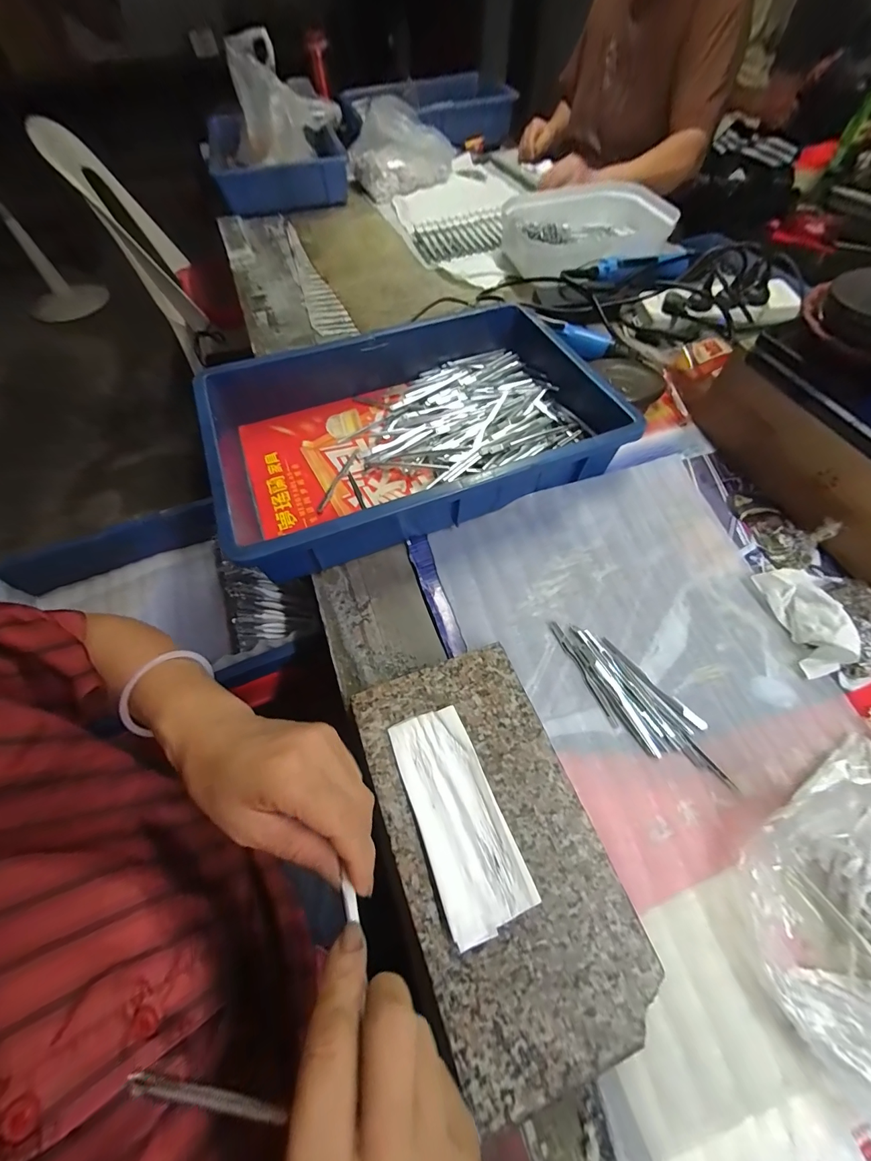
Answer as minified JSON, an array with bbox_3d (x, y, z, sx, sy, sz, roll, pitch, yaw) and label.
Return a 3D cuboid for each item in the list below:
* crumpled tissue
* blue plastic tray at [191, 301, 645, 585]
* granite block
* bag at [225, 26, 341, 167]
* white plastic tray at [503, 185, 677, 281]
[{"bbox_3d":[0.338,0.032,0.351,0.050,0.037,0.098,-10,60,-6],"label":"crumpled tissue"},{"bbox_3d":[-0.030,-0.176,0.452,0.410,0.078,0.276,-20,62,-11],"label":"blue plastic tray"},{"bbox_3d":[0.038,0.177,0.279,0.130,0.030,0.239,-19,62,-11],"label":"granite block"},{"bbox_3d":[-0.379,-1.103,0.911,0.256,0.185,0.123,9,61,7],"label":"bag"},{"bbox_3d":[0.266,-0.609,0.690,0.260,0.070,0.227,-7,60,-4],"label":"white plastic tray"}]

